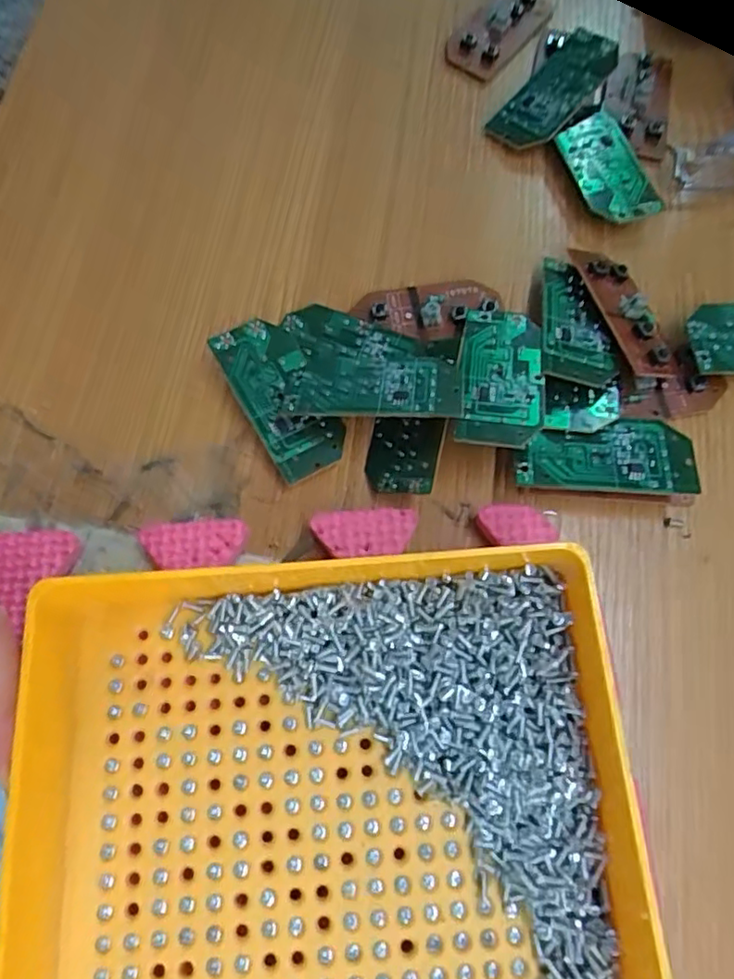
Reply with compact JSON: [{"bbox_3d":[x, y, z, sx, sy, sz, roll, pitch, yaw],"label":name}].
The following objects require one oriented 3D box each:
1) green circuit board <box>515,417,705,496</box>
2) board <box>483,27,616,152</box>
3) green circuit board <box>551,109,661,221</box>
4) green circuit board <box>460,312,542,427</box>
[{"bbox_3d":[0.081,-0.012,0.213,0.060,0.007,0.027,2,67,1],"label":"green circuit board"},{"bbox_3d":[0.082,-0.175,0.277,0.026,0.010,0.060,44,90,7],"label":"board"},{"bbox_3d":[0.100,-0.136,0.264,0.034,0.009,0.055,-21,74,-8],"label":"green circuit board"},{"bbox_3d":[0.048,-0.044,0.222,0.028,0.004,0.052,6,59,3],"label":"green circuit board"}]

